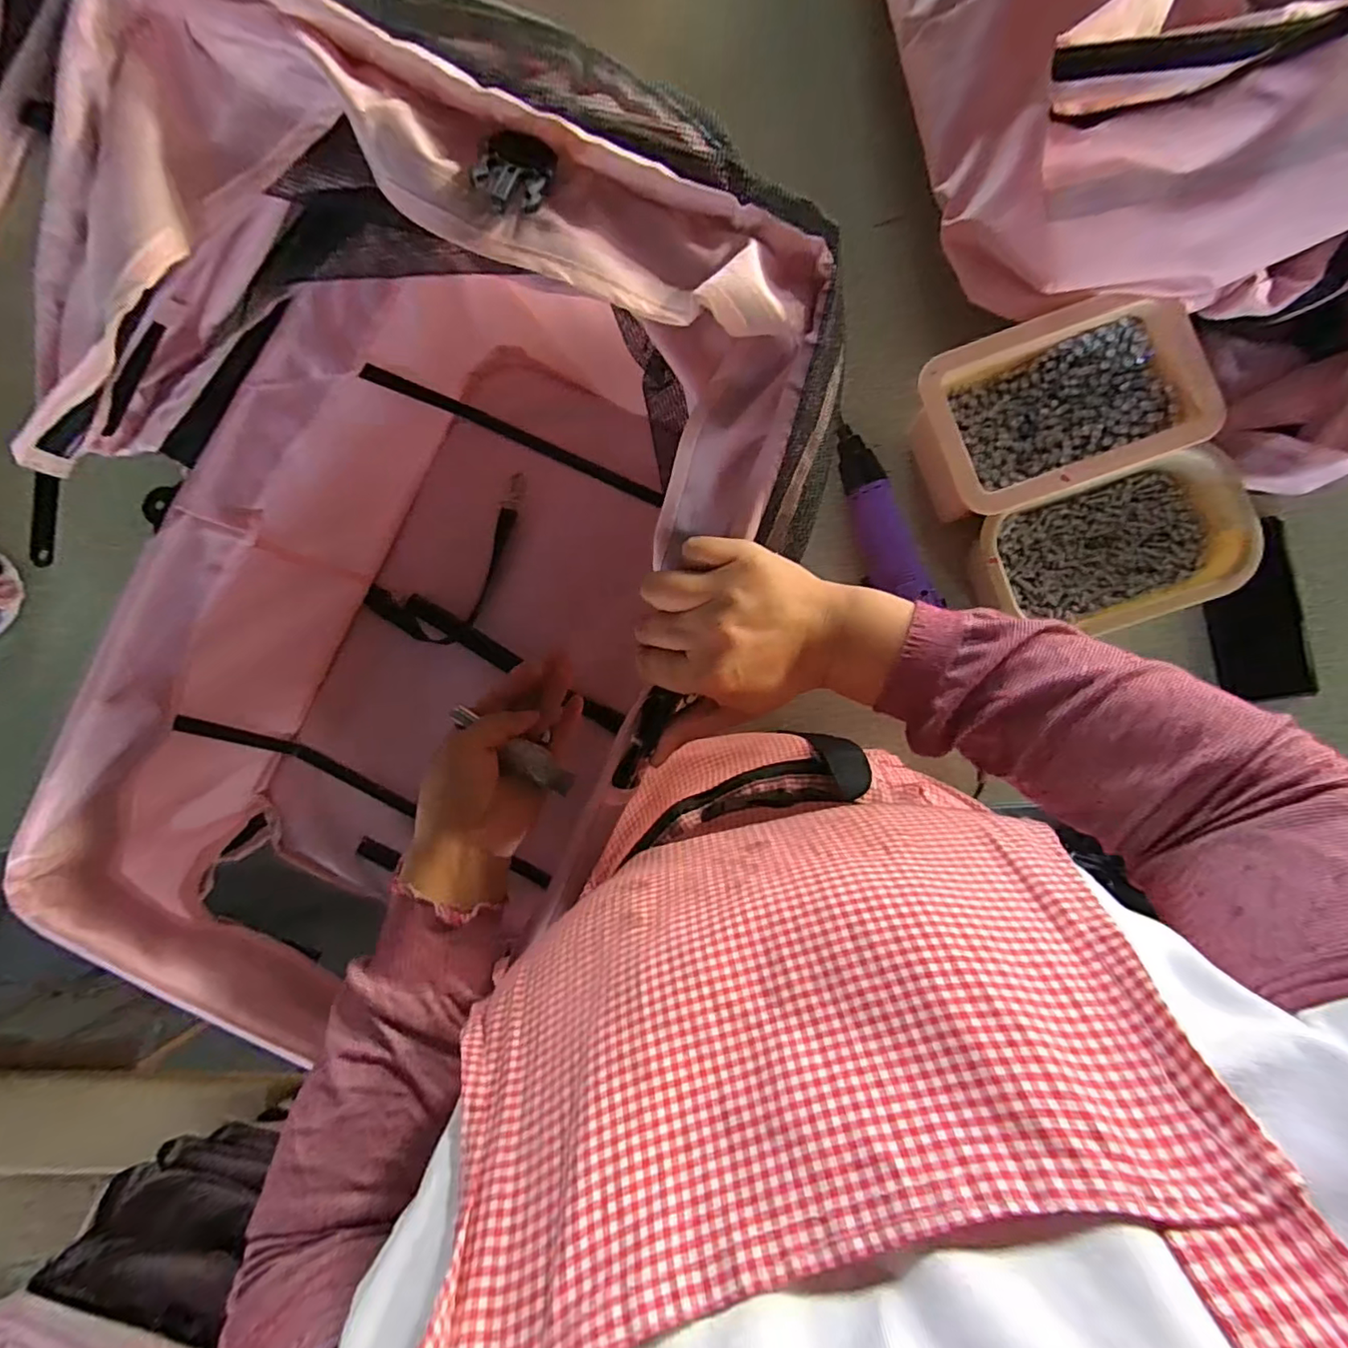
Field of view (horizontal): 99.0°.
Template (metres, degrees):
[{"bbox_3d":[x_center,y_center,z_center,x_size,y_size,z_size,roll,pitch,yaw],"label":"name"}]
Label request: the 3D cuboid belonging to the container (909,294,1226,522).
[{"bbox_3d":[0.316,-0.220,0.497,0.209,0.088,0.142,-20,87,3],"label":"container"}]

